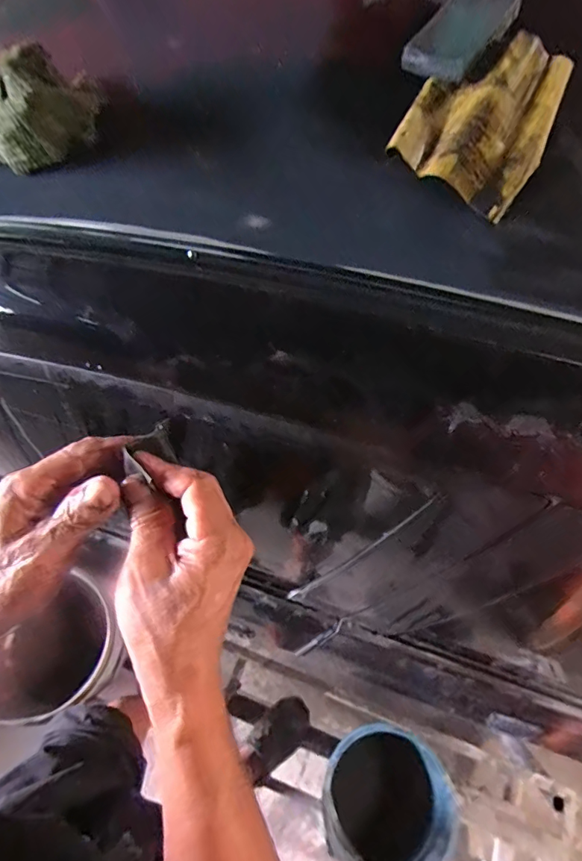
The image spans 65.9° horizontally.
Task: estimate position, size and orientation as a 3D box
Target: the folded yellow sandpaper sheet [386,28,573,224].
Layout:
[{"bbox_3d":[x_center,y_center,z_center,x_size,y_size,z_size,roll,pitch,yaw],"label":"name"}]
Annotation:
[{"bbox_3d":[0.137,-0.225,0.320,0.095,0.025,0.134,28,73,9],"label":"folded yellow sandpaper sheet"}]

